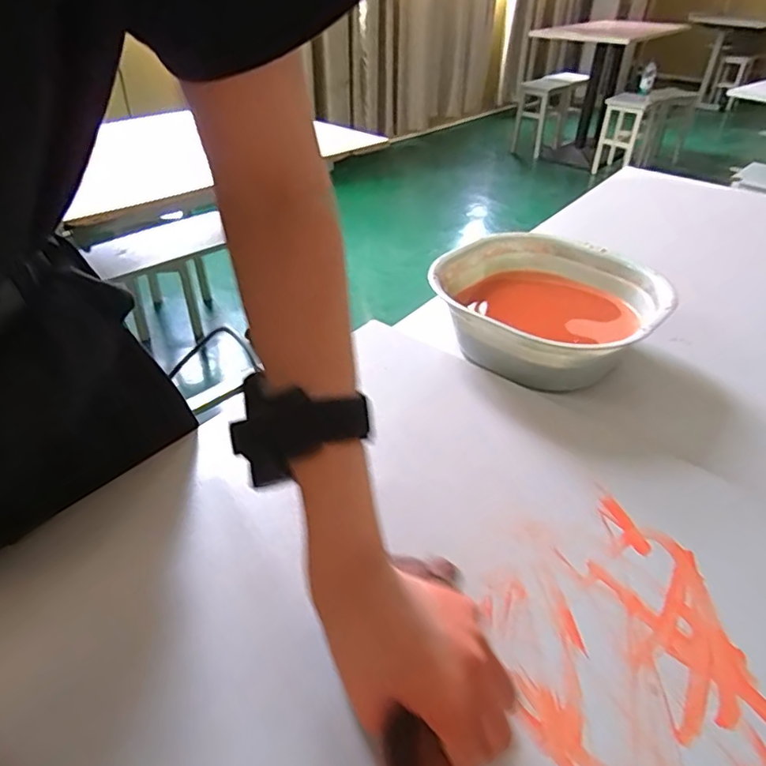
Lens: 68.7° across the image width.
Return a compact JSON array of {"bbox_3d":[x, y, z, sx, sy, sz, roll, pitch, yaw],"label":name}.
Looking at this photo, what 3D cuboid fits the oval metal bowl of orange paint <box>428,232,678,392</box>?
[{"bbox_3d":[0.180,-0.079,0.625,0.228,0.081,0.232,29,45,32],"label":"oval metal bowl of orange paint"}]

